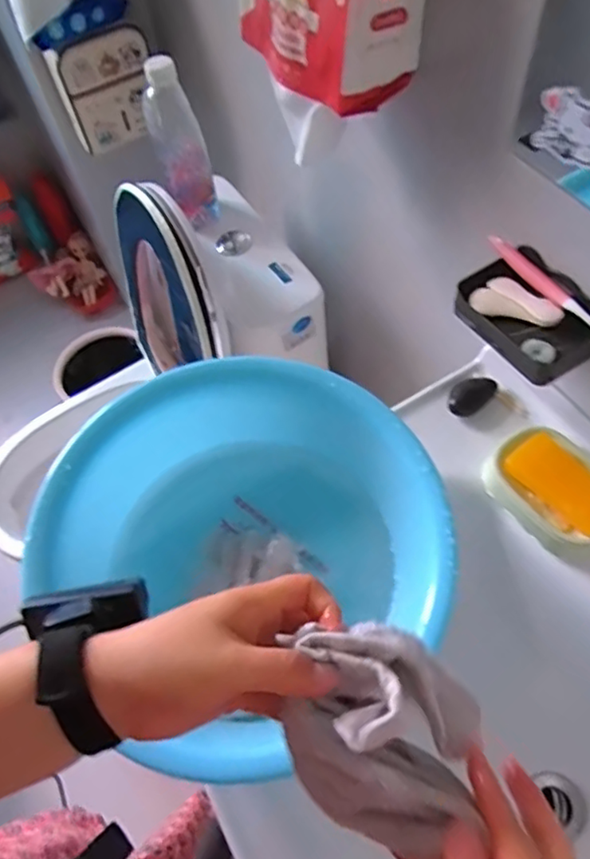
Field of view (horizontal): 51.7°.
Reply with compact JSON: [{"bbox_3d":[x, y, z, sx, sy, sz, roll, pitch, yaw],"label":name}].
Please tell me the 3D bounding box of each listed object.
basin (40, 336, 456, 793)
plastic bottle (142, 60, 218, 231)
[{"bbox_3d":[-0.041,0.106,0.558,0.335,0.123,0.327,-22,59,-9],"label":"basin"},{"bbox_3d":[-0.180,-0.441,0.967,0.078,0.255,0.058,-12,57,-3],"label":"plastic bottle"}]

